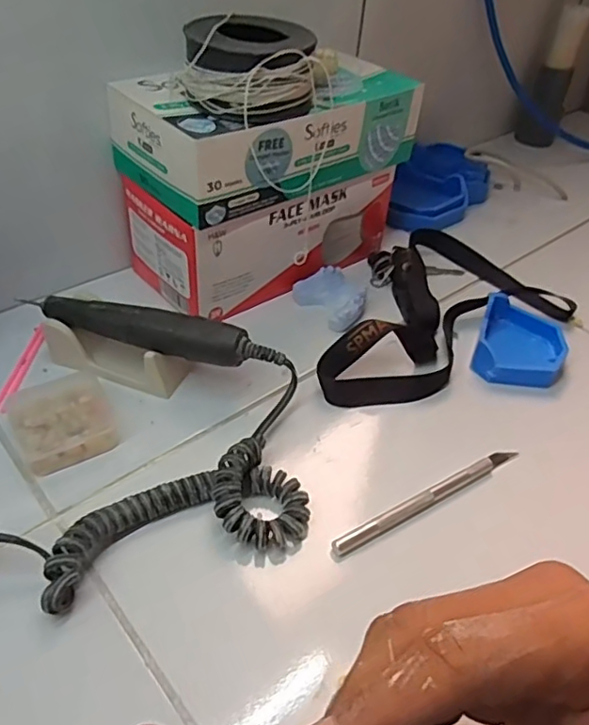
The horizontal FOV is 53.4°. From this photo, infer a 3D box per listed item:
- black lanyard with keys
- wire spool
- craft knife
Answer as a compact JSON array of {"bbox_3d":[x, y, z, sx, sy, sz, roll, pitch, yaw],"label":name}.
[{"bbox_3d":[0.100,-0.055,0.467,0.242,0.033,0.141,-23,49,-28],"label":"black lanyard with keys"},{"bbox_3d":[-0.024,-0.191,0.380,0.071,0.048,0.070,3,42,-3],"label":"wire spool"},{"bbox_3d":[0.079,0.078,0.339,0.133,0.009,0.011,-19,48,-26],"label":"craft knife"}]

